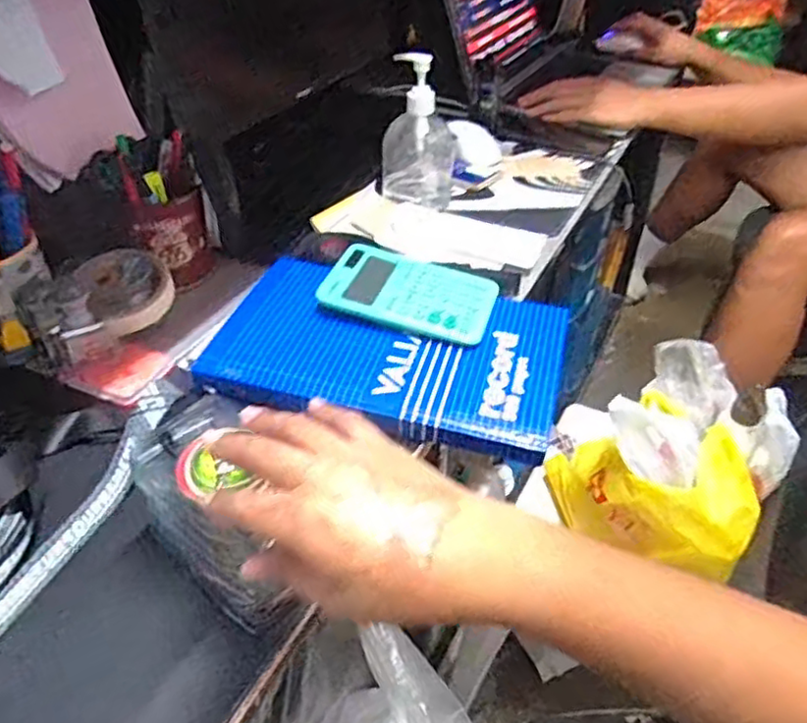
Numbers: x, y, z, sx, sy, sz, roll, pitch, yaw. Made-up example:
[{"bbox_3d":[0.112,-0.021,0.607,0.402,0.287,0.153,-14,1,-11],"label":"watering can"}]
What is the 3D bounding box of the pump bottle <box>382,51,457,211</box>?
[{"bbox_3d":[0.022,-0.271,0.797,0.090,0.146,0.055,1,39,-1],"label":"pump bottle"}]

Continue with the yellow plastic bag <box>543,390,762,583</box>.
[{"bbox_3d":[0.277,0.136,0.743,0.191,0.140,0.168,2,39,-1],"label":"yellow plastic bag"}]

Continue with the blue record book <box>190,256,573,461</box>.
[{"bbox_3d":[-0.010,-0.013,0.581,0.287,0.024,0.175,11,40,10],"label":"blue record book"}]

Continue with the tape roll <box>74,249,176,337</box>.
[{"bbox_3d":[-0.241,-0.063,0.604,0.069,0.023,0.078,-31,78,-16],"label":"tape roll"}]

